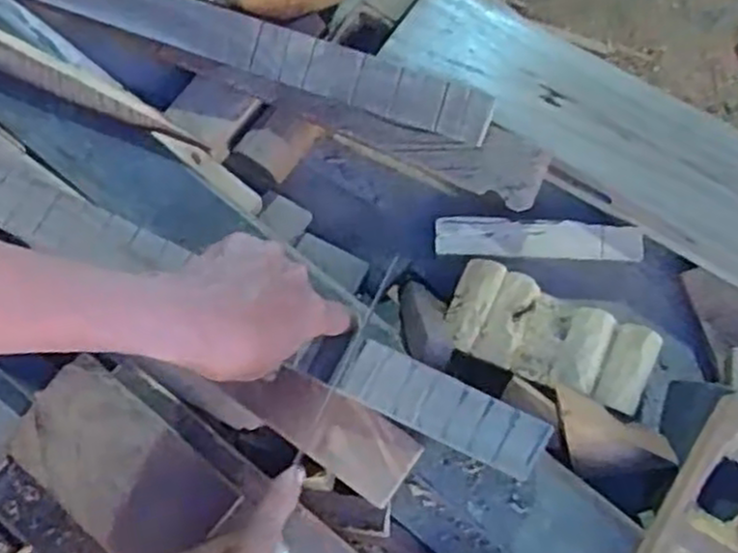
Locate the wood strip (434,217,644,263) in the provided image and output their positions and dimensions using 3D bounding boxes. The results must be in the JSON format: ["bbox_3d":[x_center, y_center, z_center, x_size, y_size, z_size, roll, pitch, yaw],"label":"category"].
[{"bbox_3d":[0.131,-0.030,0.587,0.159,0.008,0.031,2,71,-1],"label":"wood strip"}]

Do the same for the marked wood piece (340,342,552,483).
[{"bbox_3d":[0.049,0.085,0.487,0.132,0.012,0.039,24,72,7],"label":"marked wood piece"}]

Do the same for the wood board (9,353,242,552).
[{"bbox_3d":[-0.157,0.119,0.472,0.138,0.012,0.074,38,75,11],"label":"wood board"}]

